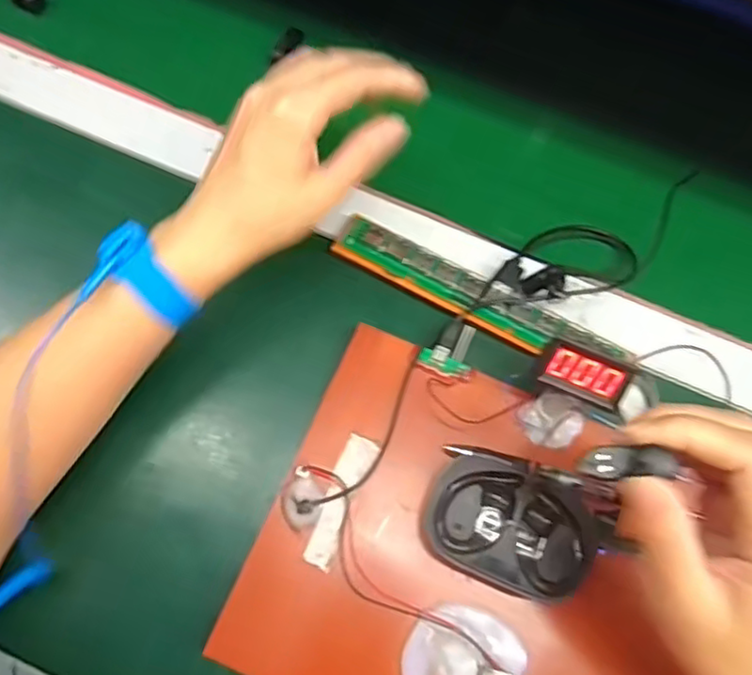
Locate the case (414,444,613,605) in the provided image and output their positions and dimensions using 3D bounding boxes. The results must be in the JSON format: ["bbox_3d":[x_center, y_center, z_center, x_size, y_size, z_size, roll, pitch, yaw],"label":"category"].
[{"bbox_3d":[0.071,0.098,0.350,0.088,0.030,0.068,18,72,4],"label":"case"}]

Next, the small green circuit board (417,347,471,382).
[{"bbox_3d":[0.041,0.017,0.393,0.032,0.004,0.011,23,72,5],"label":"small green circuit board"}]

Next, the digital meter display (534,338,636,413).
[{"bbox_3d":[0.110,0.018,0.349,0.046,0.012,0.027,23,105,2],"label":"digital meter display"}]

